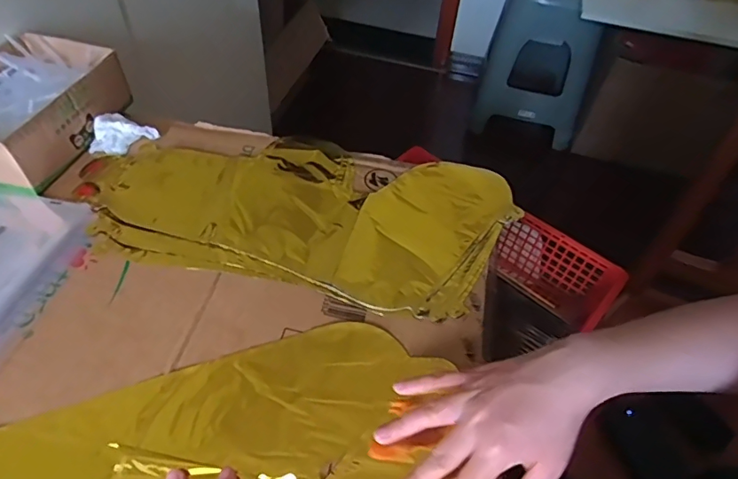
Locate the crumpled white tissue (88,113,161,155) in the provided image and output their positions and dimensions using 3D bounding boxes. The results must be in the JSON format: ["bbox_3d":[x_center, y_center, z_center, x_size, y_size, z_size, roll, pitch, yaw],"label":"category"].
[{"bbox_3d":[-0.276,-0.119,0.562,0.066,0.020,0.047,6,50,0],"label":"crumpled white tissue"}]

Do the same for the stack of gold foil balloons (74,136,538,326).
[{"bbox_3d":[-0.064,-0.031,0.514,0.415,0.011,0.201,9,50,2],"label":"stack of gold foil balloons"}]

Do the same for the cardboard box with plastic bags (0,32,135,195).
[{"bbox_3d":[-0.369,-0.143,0.540,0.136,0.064,0.191,16,50,9],"label":"cardboard box with plastic bags"}]

